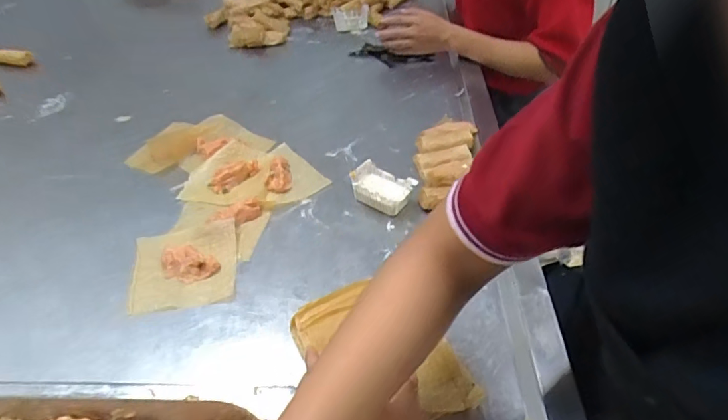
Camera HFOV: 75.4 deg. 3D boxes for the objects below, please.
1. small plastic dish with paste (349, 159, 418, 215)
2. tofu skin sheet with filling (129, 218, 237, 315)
[{"bbox_3d":[0.022,-0.025,0.605,0.084,0.040,0.057,23,48,22],"label":"small plastic dish with paste"},{"bbox_3d":[-0.206,0.058,0.539,0.114,0.019,0.112,-7,44,-8],"label":"tofu skin sheet with filling"}]

